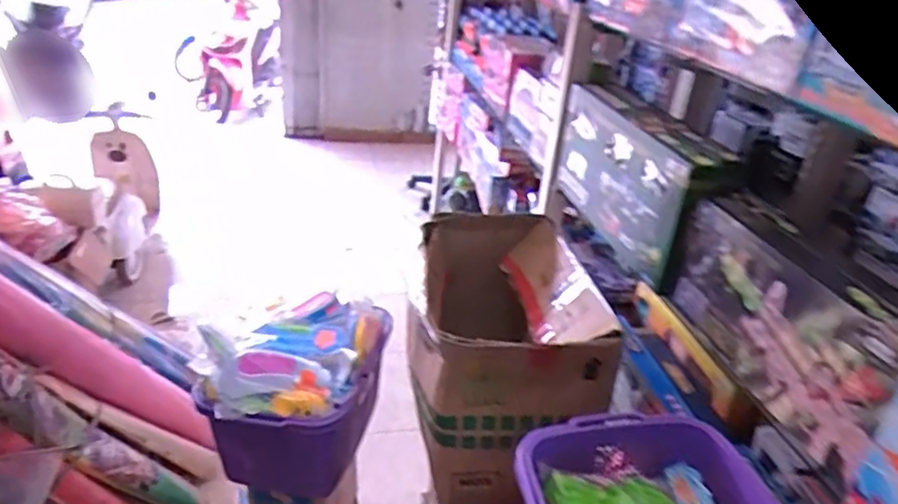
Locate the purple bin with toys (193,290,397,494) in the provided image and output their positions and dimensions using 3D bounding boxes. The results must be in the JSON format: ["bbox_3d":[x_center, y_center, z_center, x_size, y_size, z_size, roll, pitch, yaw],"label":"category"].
[{"bbox_3d":[-0.287,0.264,1.213,0.291,0.267,0.303,7,29,2],"label":"purple bin with toys"}]

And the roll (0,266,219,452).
[{"bbox_3d":[-0.891,0.210,1.455,0.139,1.145,0.140,-8,55,11],"label":"roll"}]

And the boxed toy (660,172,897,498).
[{"bbox_3d":[0.479,0.094,0.907,0.090,0.220,0.447,-1,29,-12],"label":"boxed toy"}]

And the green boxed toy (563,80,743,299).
[{"bbox_3d":[0.372,-0.153,1.288,0.118,0.252,0.495,-4,30,-17],"label":"green boxed toy"}]

